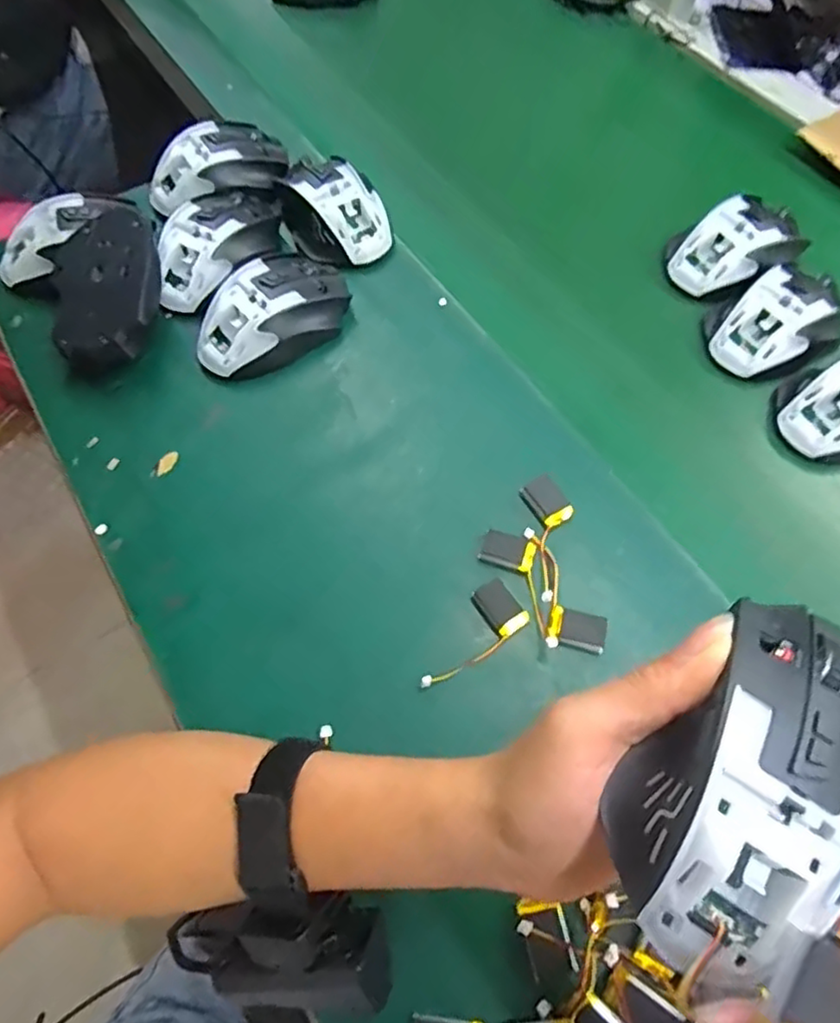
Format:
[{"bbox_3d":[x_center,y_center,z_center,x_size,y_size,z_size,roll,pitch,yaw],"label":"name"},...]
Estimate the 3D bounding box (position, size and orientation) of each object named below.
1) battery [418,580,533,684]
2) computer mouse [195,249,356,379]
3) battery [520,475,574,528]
[{"bbox_3d":[0.026,0.069,0.361,0.070,0.004,0.031,-33,68,-16],"label":"battery"},{"bbox_3d":[-0.103,-0.141,0.453,0.066,0.034,0.115,39,69,18],"label":"computer mouse"},{"bbox_3d":[0.079,-0.006,0.398,0.019,0.011,0.032,-32,67,-15],"label":"battery"}]

